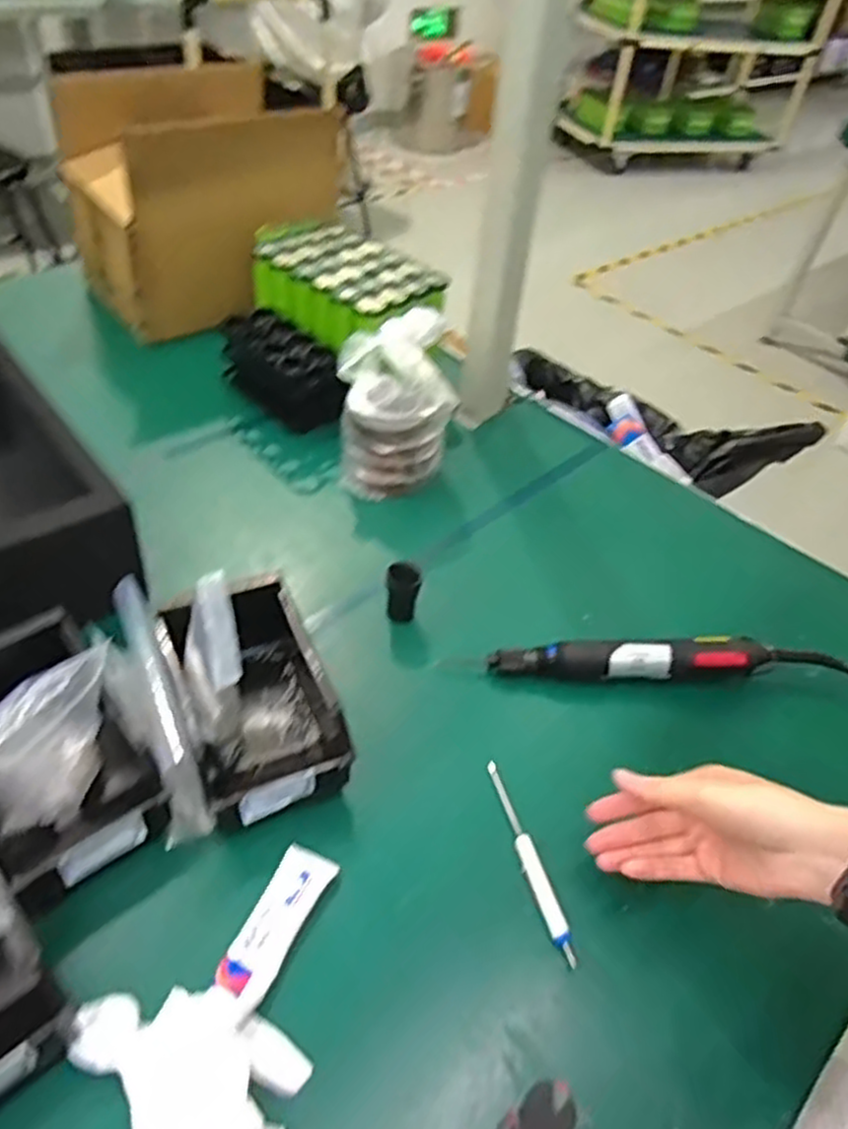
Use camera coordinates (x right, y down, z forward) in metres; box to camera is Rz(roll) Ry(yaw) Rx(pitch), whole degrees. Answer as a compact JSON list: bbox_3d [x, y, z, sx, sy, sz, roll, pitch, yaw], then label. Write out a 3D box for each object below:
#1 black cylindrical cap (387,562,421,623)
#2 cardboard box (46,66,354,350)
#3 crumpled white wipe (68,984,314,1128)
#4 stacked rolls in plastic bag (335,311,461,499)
[{"bbox_3d":[-0.018,0.026,0.665,0.029,0.056,0.024,-1,46,-10],"label":"black cylindrical cap"},{"bbox_3d":[-0.293,-0.492,0.994,0.309,0.226,0.227,-25,54,-29],"label":"cardboard box"},{"bbox_3d":[-0.131,0.276,0.411,0.129,0.026,0.074,24,47,14],"label":"crumpled white wipe"},{"bbox_3d":[-0.030,-0.165,0.788,0.114,0.153,0.120,2,45,-4],"label":"stacked rolls in plastic bag"}]

